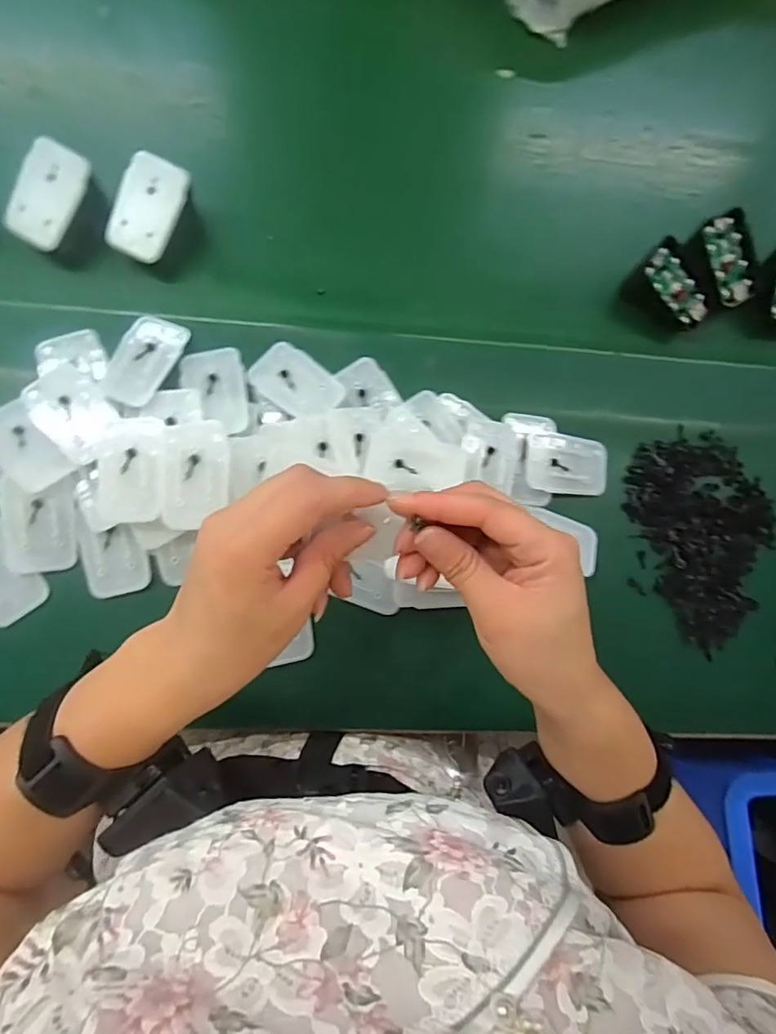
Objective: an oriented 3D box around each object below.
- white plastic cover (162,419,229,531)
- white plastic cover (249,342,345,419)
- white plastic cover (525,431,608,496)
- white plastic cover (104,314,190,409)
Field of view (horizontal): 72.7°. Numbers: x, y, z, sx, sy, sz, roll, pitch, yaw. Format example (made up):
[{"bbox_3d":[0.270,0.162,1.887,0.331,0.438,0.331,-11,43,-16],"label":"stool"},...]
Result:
[{"bbox_3d":[-0.130,-0.029,0.361,0.041,0.014,0.074,2,92,-11],"label":"white plastic cover"},{"bbox_3d":[-0.068,-0.101,0.398,0.069,0.004,0.045,36,76,7],"label":"white plastic cover"},{"bbox_3d":[0.142,-0.042,0.418,0.068,0.007,0.046,6,82,-8],"label":"white plastic cover"},{"bbox_3d":[-0.179,-0.116,0.389,0.042,0.013,0.071,26,79,-5],"label":"white plastic cover"}]

